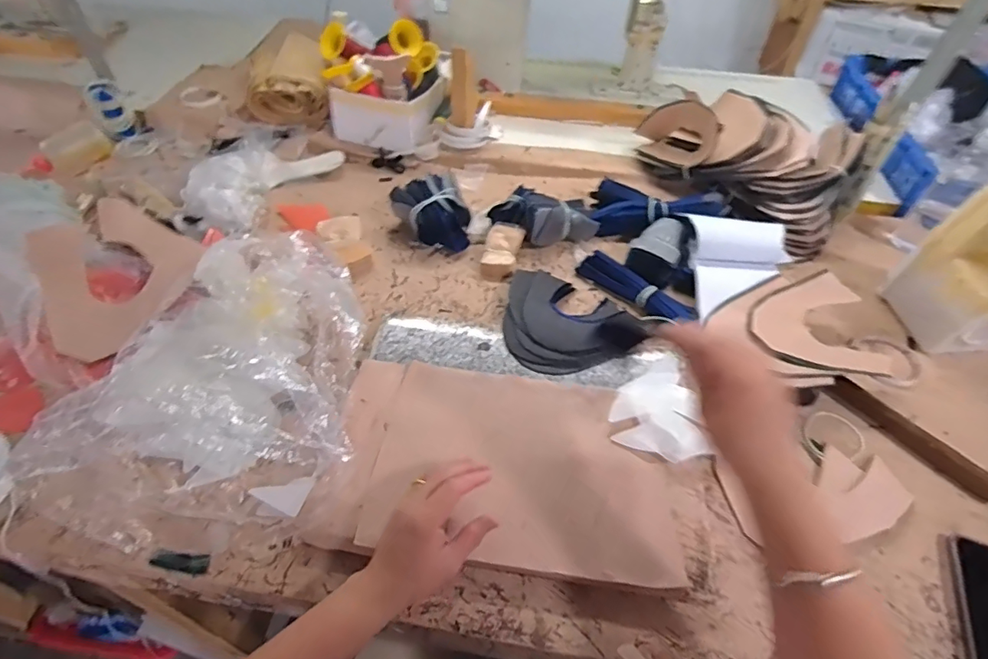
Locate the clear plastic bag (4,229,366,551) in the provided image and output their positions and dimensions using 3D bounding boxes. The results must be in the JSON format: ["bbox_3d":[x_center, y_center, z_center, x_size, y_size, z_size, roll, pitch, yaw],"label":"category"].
[{"bbox_3d":[-0.298,0.042,0.552,0.287,0.144,0.341,-5,51,-5],"label":"clear plastic bag"}]

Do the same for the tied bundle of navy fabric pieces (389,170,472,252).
[{"bbox_3d":[-0.097,-0.181,0.793,0.110,0.069,0.109,-16,53,-13],"label":"tied bundle of navy fabric pieces"}]

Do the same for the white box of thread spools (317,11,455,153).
[{"bbox_3d":[-0.211,-0.464,0.951,0.225,0.152,0.211,5,49,3],"label":"white box of thread spools"}]

